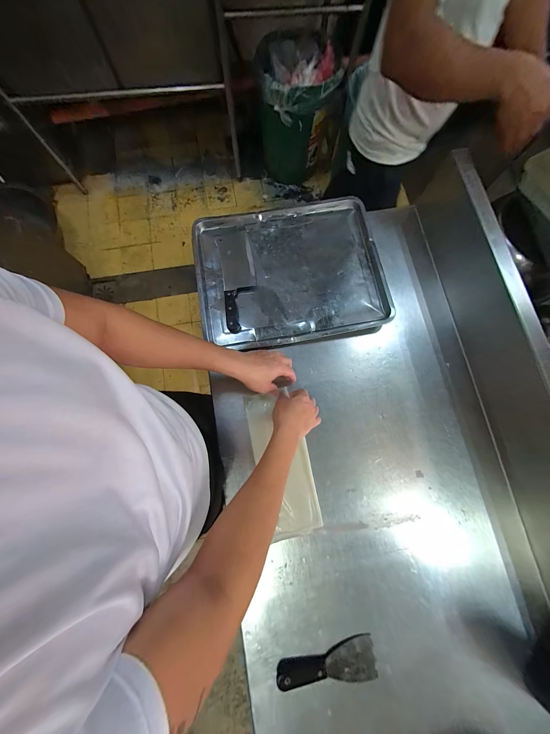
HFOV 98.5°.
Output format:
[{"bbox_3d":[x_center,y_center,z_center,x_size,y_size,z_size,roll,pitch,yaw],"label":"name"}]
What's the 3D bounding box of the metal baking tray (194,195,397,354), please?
[{"bbox_3d":[0.041,-0.254,0.641,0.479,0.030,0.398,-10,79,-4],"label":"metal baking tray"}]

